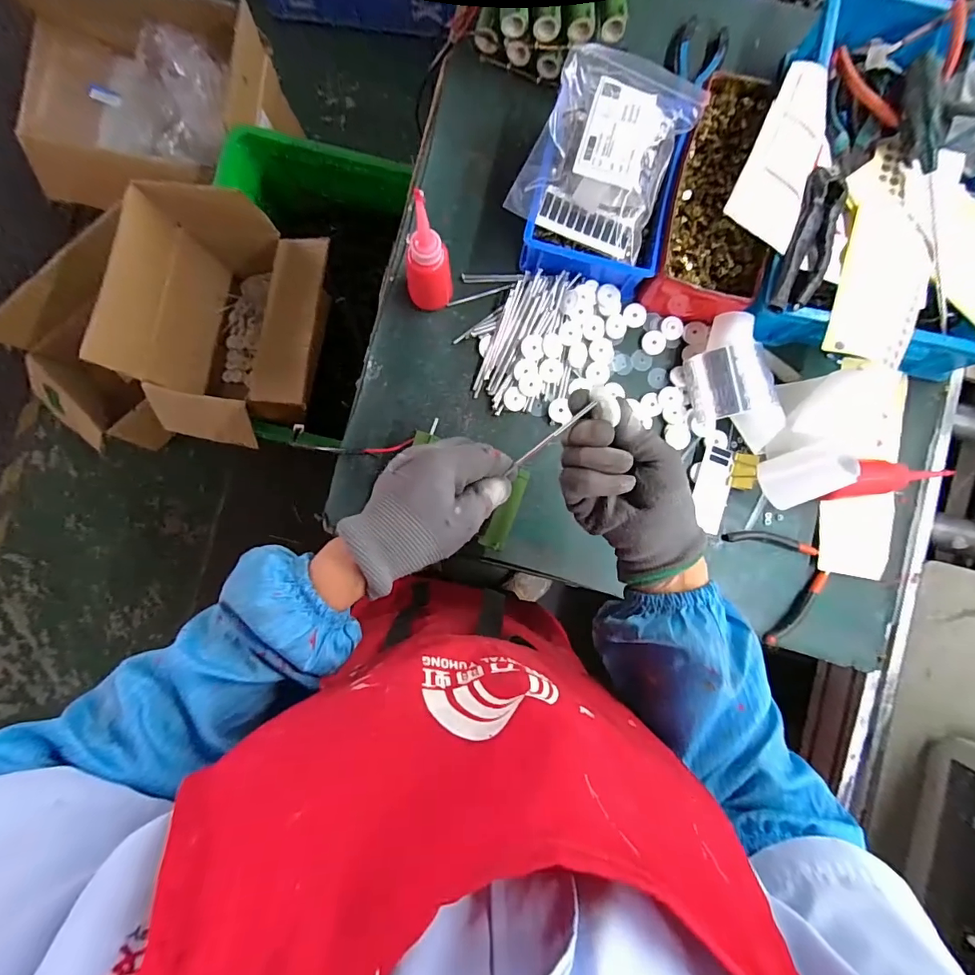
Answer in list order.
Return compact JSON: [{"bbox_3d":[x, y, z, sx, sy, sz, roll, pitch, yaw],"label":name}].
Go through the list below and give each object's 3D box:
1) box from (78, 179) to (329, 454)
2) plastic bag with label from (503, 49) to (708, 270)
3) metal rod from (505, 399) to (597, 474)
[{"bbox_3d":[-0.458,-0.321,0.874,0.333,0.265,0.464,10,88,-1],"label":"box"},{"bbox_3d":[0.128,-0.359,0.468,0.142,0.042,0.204,24,87,0],"label":"plastic bag with label"},{"bbox_3d":[0.044,-0.035,0.337,0.079,0.005,0.004,-38,92,21],"label":"metal rod"}]

